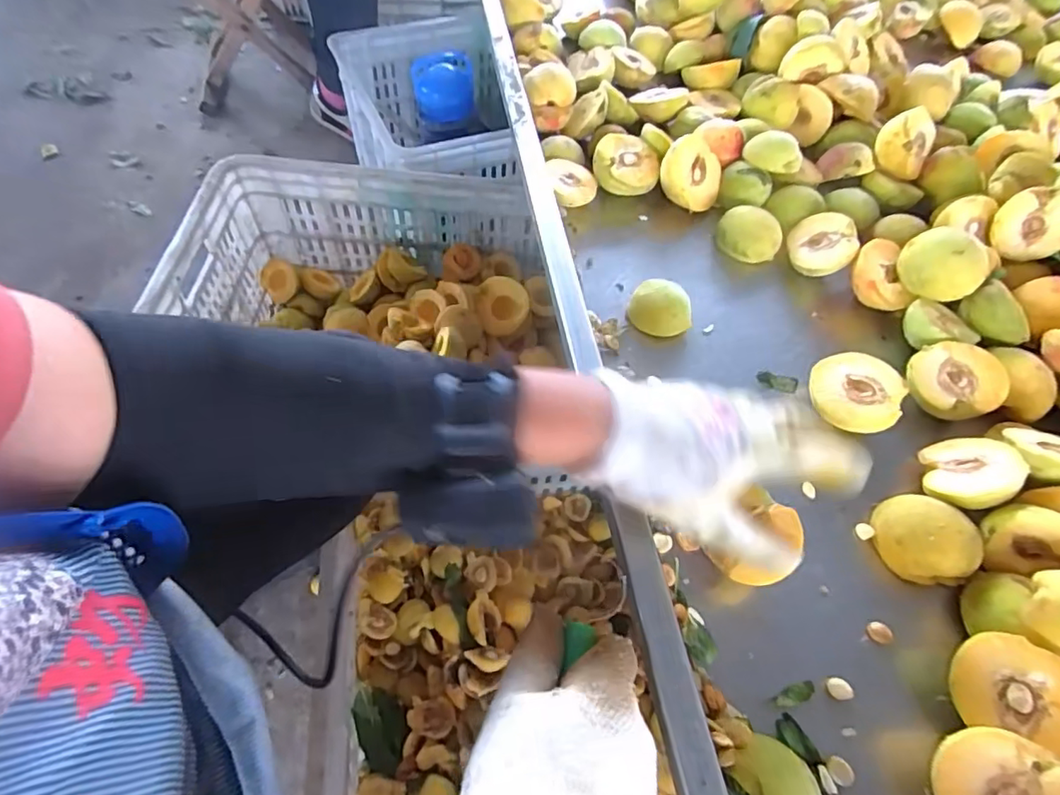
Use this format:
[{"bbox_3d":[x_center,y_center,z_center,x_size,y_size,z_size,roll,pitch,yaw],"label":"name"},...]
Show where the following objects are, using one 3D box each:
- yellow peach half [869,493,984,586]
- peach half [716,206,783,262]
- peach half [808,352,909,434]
[{"bbox_3d":[0.273,0.094,0.386,0.055,0.034,0.057,13,56,-1],"label":"yellow peach half"},{"bbox_3d":[0.216,-0.161,0.548,0.060,0.024,0.055,27,57,9],"label":"peach half"},{"bbox_3d":[0.254,-0.001,0.444,0.063,0.043,0.067,23,57,6],"label":"peach half"}]

